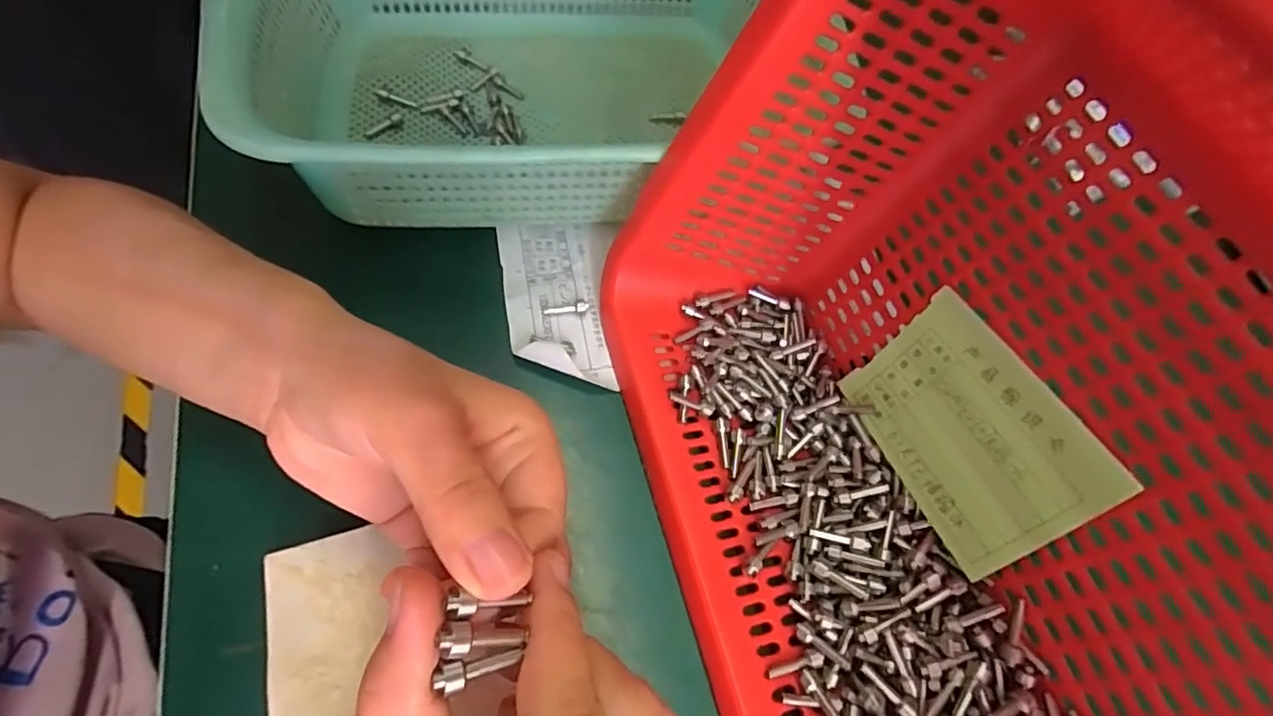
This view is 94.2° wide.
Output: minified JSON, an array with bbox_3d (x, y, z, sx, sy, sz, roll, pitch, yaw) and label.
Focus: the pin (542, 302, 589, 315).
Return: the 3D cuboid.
[{"bbox_3d":[-0.036,-0.025,0.298,0.023,0.005,0.004,-4,62,-4],"label":"pin"}]

